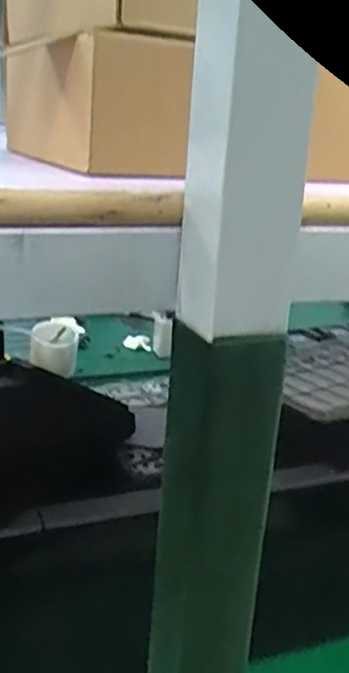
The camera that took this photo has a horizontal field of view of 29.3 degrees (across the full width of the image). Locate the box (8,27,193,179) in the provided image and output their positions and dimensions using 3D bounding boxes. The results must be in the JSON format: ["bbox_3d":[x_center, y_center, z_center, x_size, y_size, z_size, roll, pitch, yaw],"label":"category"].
[{"bbox_3d":[-0.058,-0.151,0.433,0.056,0.070,0.193,-4,21,-25],"label":"box"}]

